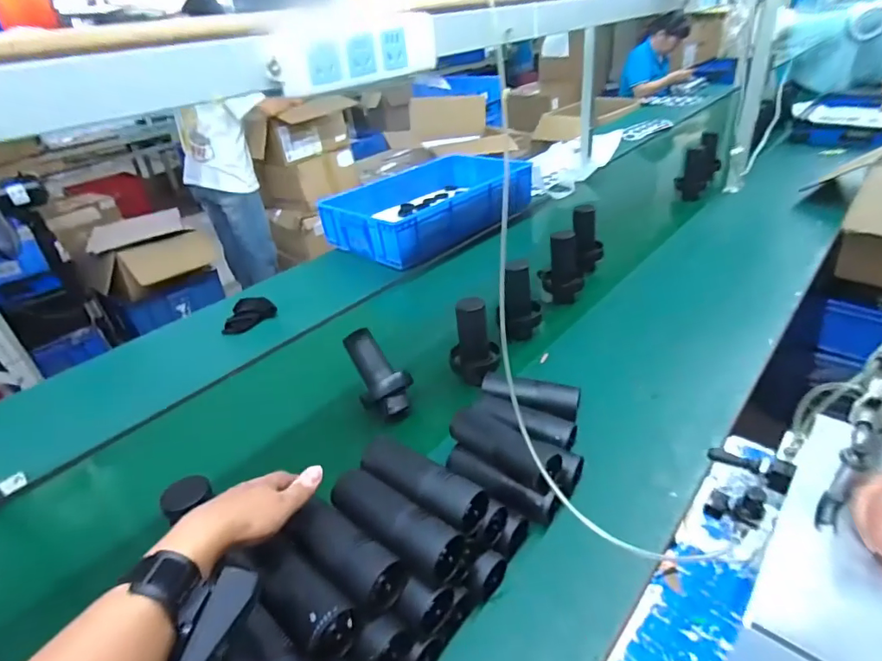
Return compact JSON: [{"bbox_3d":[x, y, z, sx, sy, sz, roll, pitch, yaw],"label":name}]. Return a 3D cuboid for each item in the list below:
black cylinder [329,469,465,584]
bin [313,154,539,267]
[{"bbox_3d":[-0.054,0.212,0.535,0.163,0.049,0.059,16,40,30],"label":"black cylinder"},{"bbox_3d":[-0.031,-0.427,1.620,0.409,0.133,0.663,25,45,38],"label":"bin"}]

